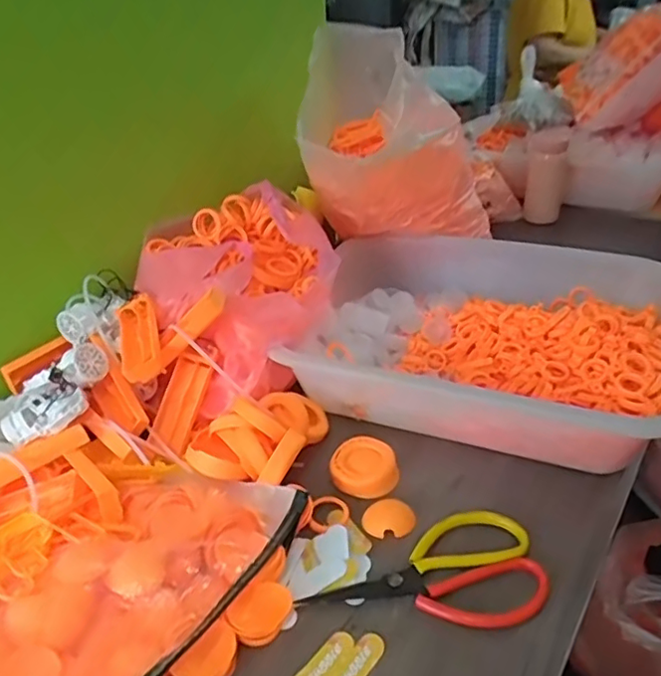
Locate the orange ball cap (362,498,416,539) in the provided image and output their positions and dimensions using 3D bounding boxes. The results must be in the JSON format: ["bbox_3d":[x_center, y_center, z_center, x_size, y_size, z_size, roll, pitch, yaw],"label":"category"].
[{"bbox_3d":[0.048,0.146,0.479,0.041,0.012,0.032,2,34,10],"label":"orange ball cap"}]

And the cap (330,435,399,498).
[{"bbox_3d":[0.031,0.113,0.520,0.057,0.014,0.057,-3,33,2],"label":"cap"}]

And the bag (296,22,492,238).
[{"bbox_3d":[0.087,-0.239,0.712,0.202,0.221,0.265,4,34,12],"label":"bag"}]

